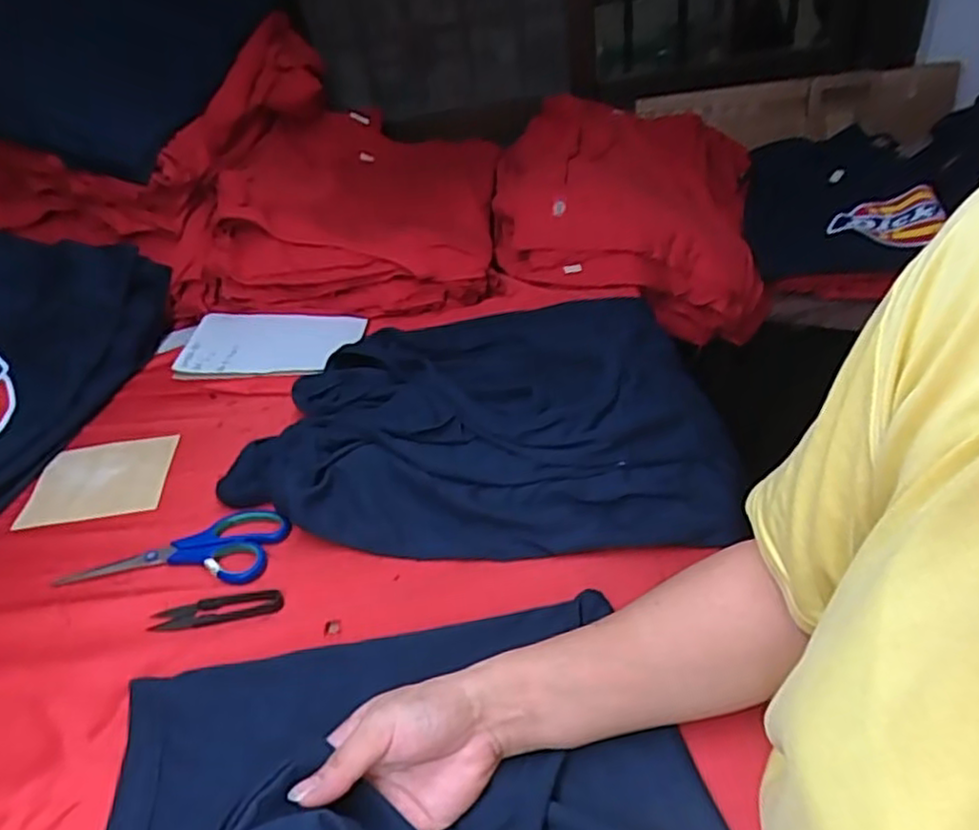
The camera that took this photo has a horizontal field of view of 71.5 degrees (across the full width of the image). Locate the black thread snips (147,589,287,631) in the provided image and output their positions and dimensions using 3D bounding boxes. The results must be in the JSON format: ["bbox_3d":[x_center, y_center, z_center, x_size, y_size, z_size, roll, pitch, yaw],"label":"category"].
[{"bbox_3d":[-0.209,0.150,0.525,0.098,0.005,0.023,-9,39,-3],"label":"black thread snips"}]

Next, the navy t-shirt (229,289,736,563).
[{"bbox_3d":[-0.007,-0.026,0.674,0.428,0.047,0.377,-3,39,4],"label":"navy t-shirt"}]

